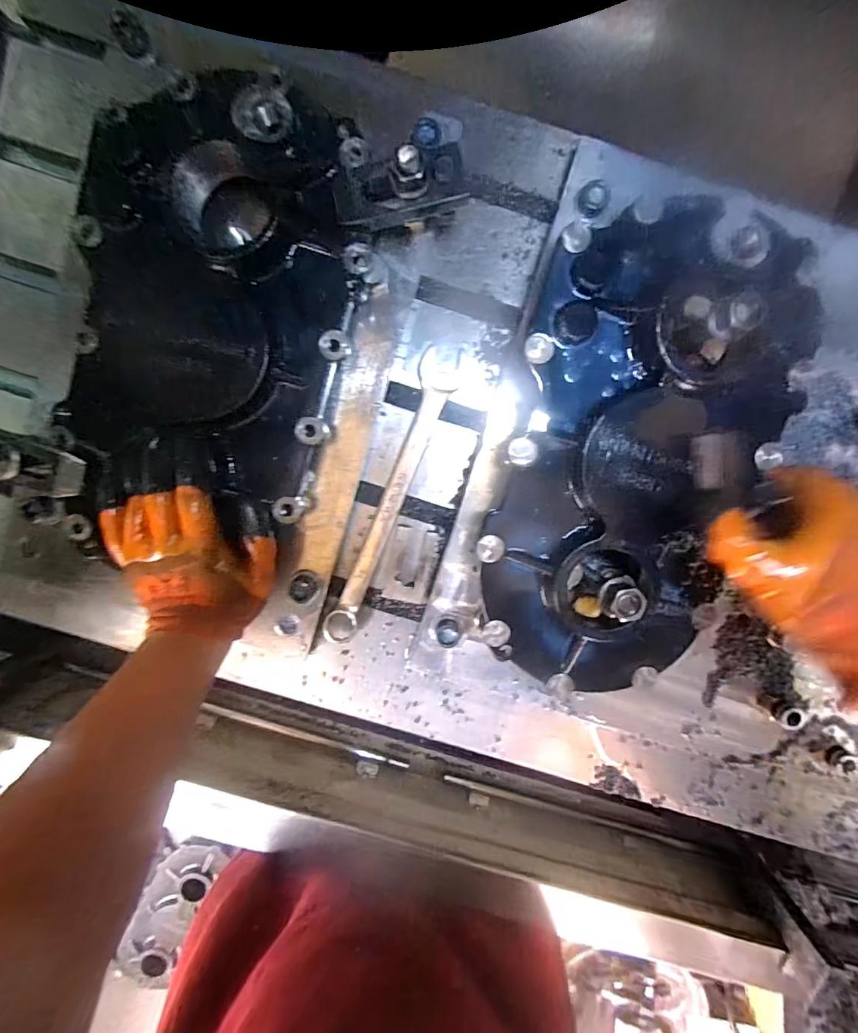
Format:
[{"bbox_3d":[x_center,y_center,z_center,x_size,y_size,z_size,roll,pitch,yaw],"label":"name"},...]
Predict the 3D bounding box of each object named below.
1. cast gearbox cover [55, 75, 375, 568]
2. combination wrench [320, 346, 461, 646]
[{"bbox_3d":[-0.168,-0.154,0.367,0.211,0.044,0.324,15,95,-7],"label":"cast gearbox cover"},{"bbox_3d":[-0.037,-0.016,0.460,0.035,0.014,0.296,21,96,-4],"label":"combination wrench"}]

